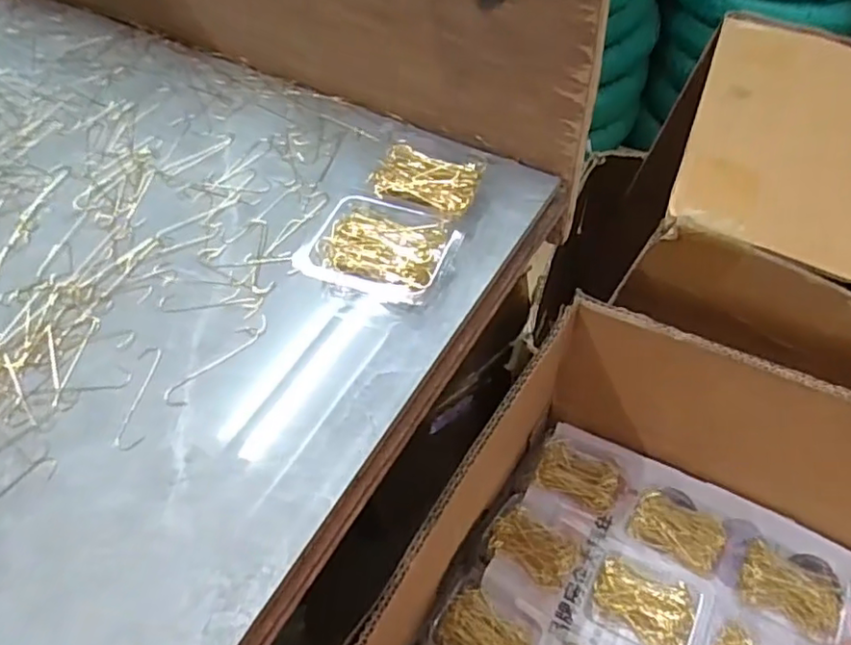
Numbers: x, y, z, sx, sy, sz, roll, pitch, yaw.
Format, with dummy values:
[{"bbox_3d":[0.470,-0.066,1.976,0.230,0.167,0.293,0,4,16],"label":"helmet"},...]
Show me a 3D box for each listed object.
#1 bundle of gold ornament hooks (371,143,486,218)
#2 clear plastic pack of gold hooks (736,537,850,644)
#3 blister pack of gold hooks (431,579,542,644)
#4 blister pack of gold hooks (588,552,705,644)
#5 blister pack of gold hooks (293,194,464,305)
[{"bbox_3d":[0.000,-0.092,0.411,0.069,0.020,0.044,21,60,18],"label":"bundle of gold ornament hooks"},{"bbox_3d":[0.289,0.205,0.481,0.081,0.020,0.063,19,60,16],"label":"clear plastic pack of gold hooks"},{"bbox_3d":[0.048,0.249,0.497,0.078,0.025,0.056,25,62,20],"label":"blister pack of gold hooks"},{"bbox_3d":[0.172,0.218,0.481,0.080,0.024,0.061,22,61,18],"label":"blister pack of gold hooks"},{"bbox_3d":[-0.027,-0.047,0.387,0.086,0.020,0.061,14,58,14],"label":"blister pack of gold hooks"}]

